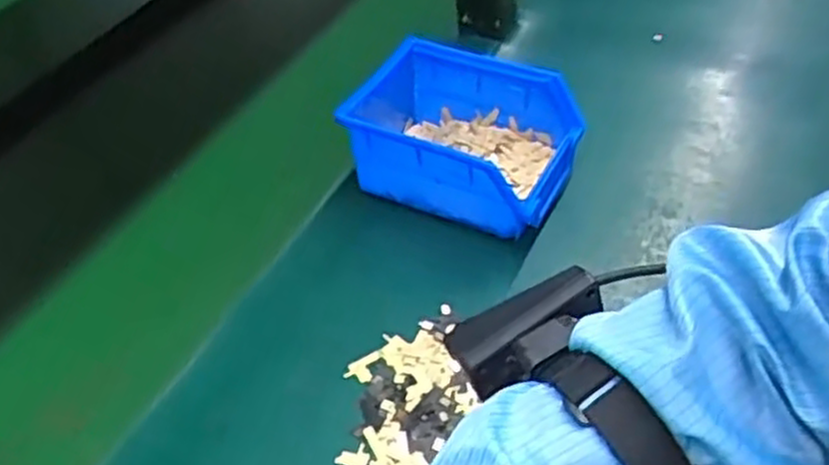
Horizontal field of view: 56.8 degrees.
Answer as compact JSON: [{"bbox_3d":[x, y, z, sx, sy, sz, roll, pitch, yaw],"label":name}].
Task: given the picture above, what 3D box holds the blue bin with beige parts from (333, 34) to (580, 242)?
[{"bbox_3d":[0.023,-0.064,0.536,0.159,0.082,0.101,18,47,22],"label":"blue bin with beige parts"}]

